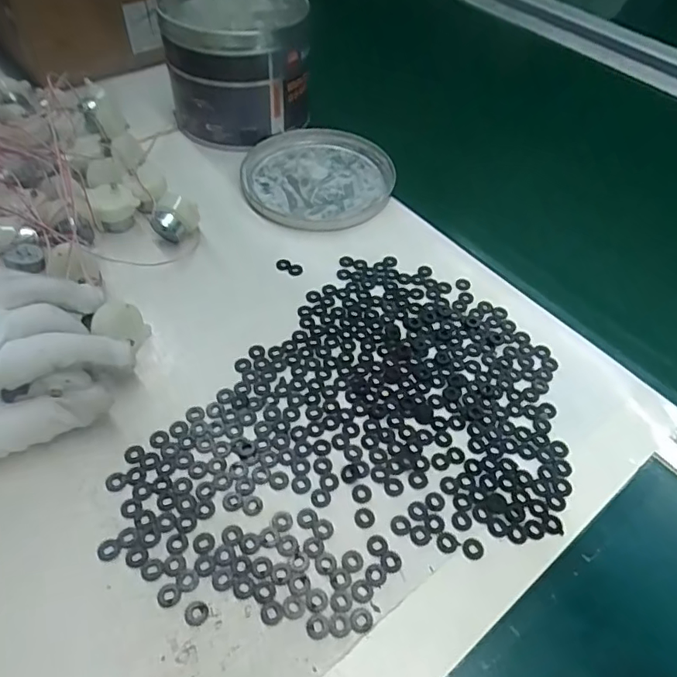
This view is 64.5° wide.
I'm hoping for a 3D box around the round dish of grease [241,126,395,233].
[{"bbox_3d":[-0.017,-0.145,0.475,0.129,0.010,0.139,2,50,-3],"label":"round dish of grease"}]

